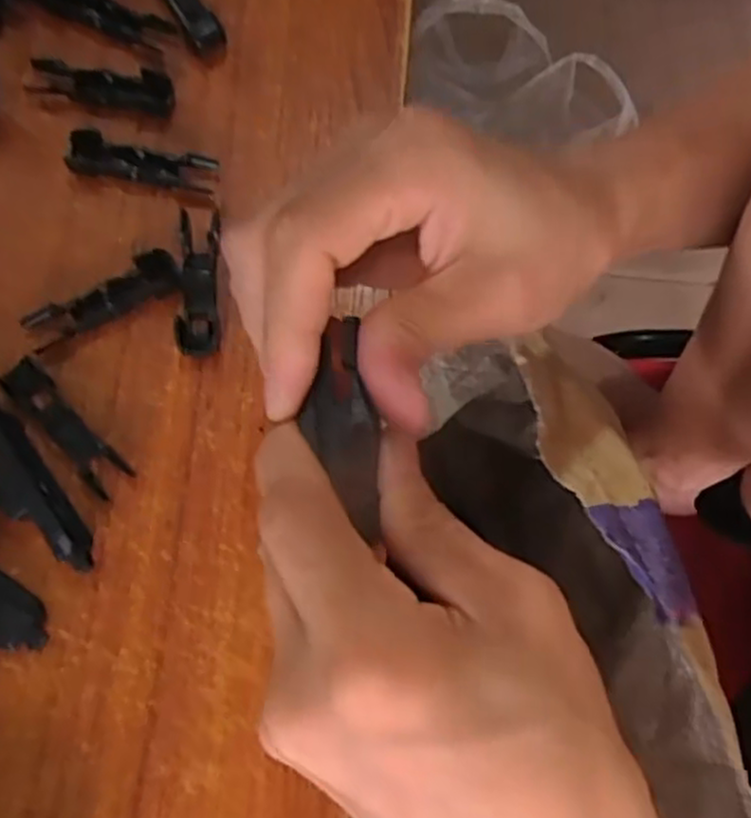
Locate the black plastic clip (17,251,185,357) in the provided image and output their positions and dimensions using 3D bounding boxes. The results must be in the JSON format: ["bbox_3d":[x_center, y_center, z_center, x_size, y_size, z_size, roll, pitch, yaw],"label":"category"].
[{"bbox_3d":[-0.096,-0.039,0.267,0.056,0.008,0.015,-26,76,-9],"label":"black plastic clip"}]

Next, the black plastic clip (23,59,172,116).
[{"bbox_3d":[-0.107,-0.125,0.293,0.054,0.007,0.018,4,73,0],"label":"black plastic clip"}]

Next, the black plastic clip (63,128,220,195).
[{"bbox_3d":[-0.088,-0.093,0.283,0.054,0.008,0.015,9,73,1],"label":"black plastic clip"}]

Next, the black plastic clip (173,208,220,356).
[{"bbox_3d":[-0.064,-0.046,0.270,0.015,0.007,0.054,-2,73,-2],"label":"black plastic clip"}]

